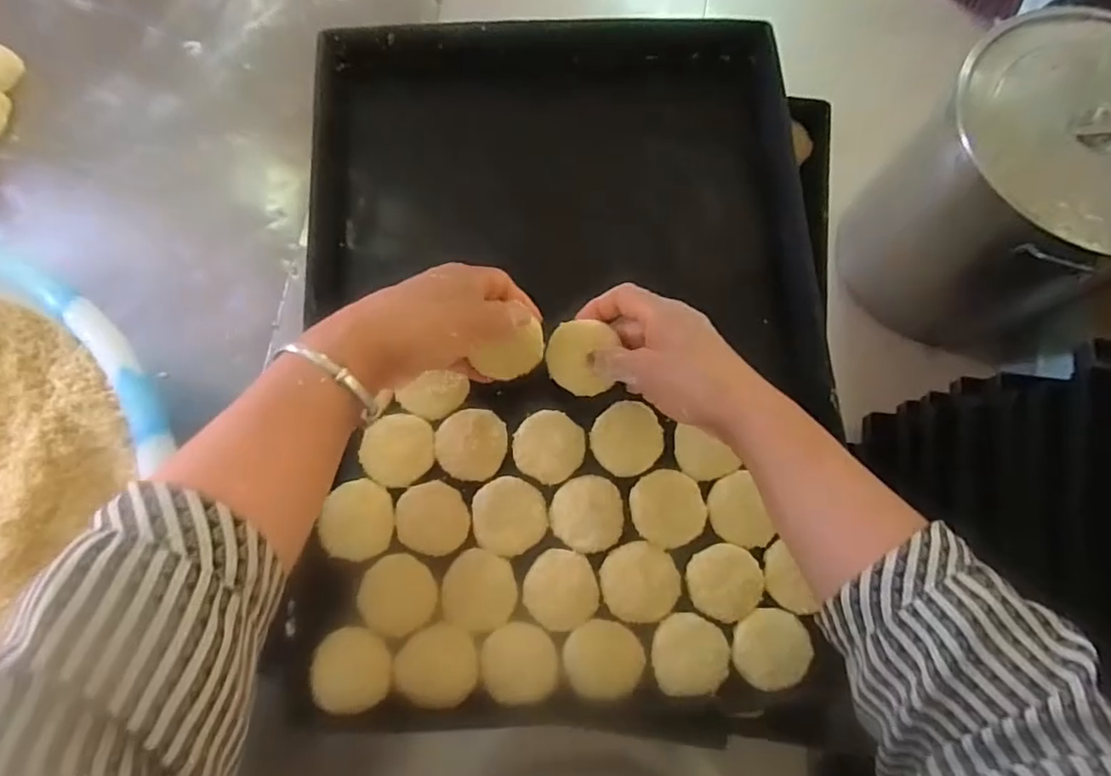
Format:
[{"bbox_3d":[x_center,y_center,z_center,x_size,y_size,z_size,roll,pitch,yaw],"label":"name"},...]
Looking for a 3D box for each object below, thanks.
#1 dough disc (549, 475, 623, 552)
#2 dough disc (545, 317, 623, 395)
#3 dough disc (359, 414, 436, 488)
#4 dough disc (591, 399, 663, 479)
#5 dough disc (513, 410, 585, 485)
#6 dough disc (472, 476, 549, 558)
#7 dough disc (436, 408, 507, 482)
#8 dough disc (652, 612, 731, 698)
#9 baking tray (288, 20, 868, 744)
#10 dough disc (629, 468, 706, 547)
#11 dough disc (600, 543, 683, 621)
[{"bbox_3d":[0.025,0.097,0.463,0.055,0.011,0.056,0,76,-1],"label":"dough disc"},{"bbox_3d":[0.017,-0.022,0.454,0.052,0.005,0.056,6,106,22],"label":"dough disc"},{"bbox_3d":[-0.125,0.049,0.474,0.054,0.008,0.056,0,76,-1],"label":"dough disc"},{"bbox_3d":[0.059,0.040,0.484,0.059,0.009,0.055,0,76,-1],"label":"dough disc"},{"bbox_3d":[-0.005,0.046,0.476,0.054,0.008,0.054,0,76,-1],"label":"dough disc"},{"bbox_3d":[-0.036,0.098,0.461,0.055,0.008,0.057,0,76,-1],"label":"dough disc"},{"bbox_3d":[-0.067,0.043,0.472,0.054,0.013,0.055,0,76,-1],"label":"dough disc"},{"bbox_3d":[0.099,0.193,0.434,0.054,0.010,0.054,0,76,-1],"label":"dough disc"},{"bbox_3d":[0.010,-0.035,0.501,0.409,0.069,0.581,-2,76,-1],"label":"baking tray"},{"bbox_3d":[0.088,0.094,0.466,0.055,0.004,0.058,0,76,-1],"label":"dough disc"},{"bbox_3d":[0.064,0.145,0.449,0.058,0.010,0.055,0,76,-1],"label":"dough disc"}]

